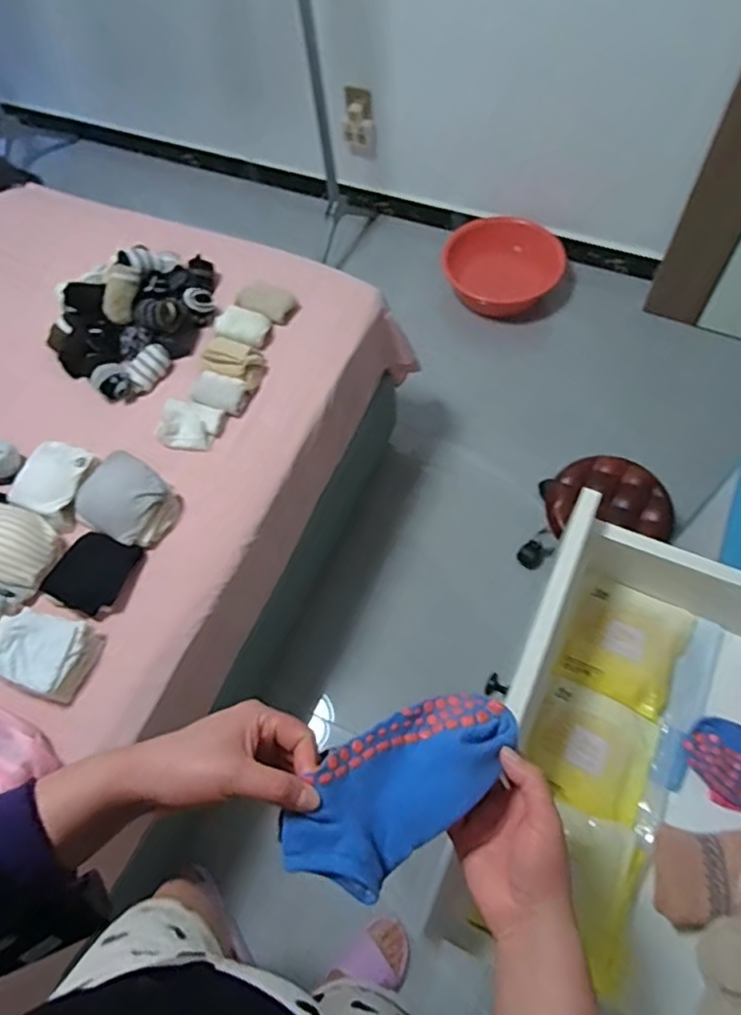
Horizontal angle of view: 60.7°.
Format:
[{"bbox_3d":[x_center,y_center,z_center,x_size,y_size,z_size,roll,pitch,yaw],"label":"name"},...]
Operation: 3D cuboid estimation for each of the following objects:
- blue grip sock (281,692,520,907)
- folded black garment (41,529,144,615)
[{"bbox_3d":[0.025,0.189,0.442,0.180,0.038,0.080,-28,62,-26],"label":"blue grip sock"},{"bbox_3d":[-0.447,0.103,1.017,0.115,0.036,0.119,18,63,13],"label":"folded black garment"}]

